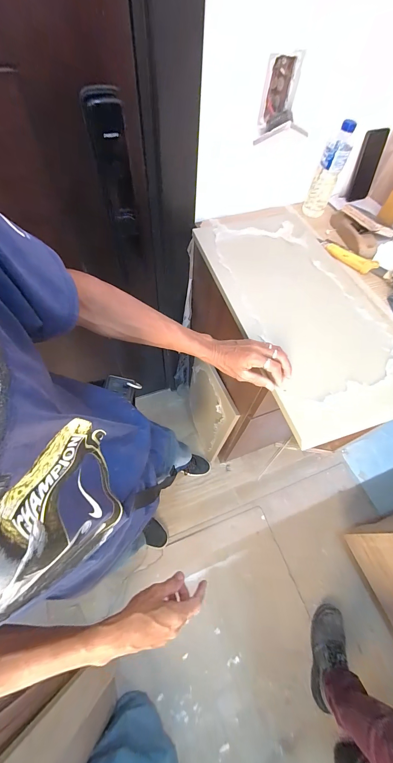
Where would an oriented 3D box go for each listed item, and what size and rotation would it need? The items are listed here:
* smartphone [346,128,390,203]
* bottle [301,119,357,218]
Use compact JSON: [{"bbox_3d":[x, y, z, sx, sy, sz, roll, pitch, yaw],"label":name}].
[{"bbox_3d":[0.542,-0.681,0.873,0.064,0.178,0.018,9,39,11],"label":"smartphone"},{"bbox_3d":[0.373,-0.587,0.779,0.069,0.210,0.066,22,69,7],"label":"bottle"}]

